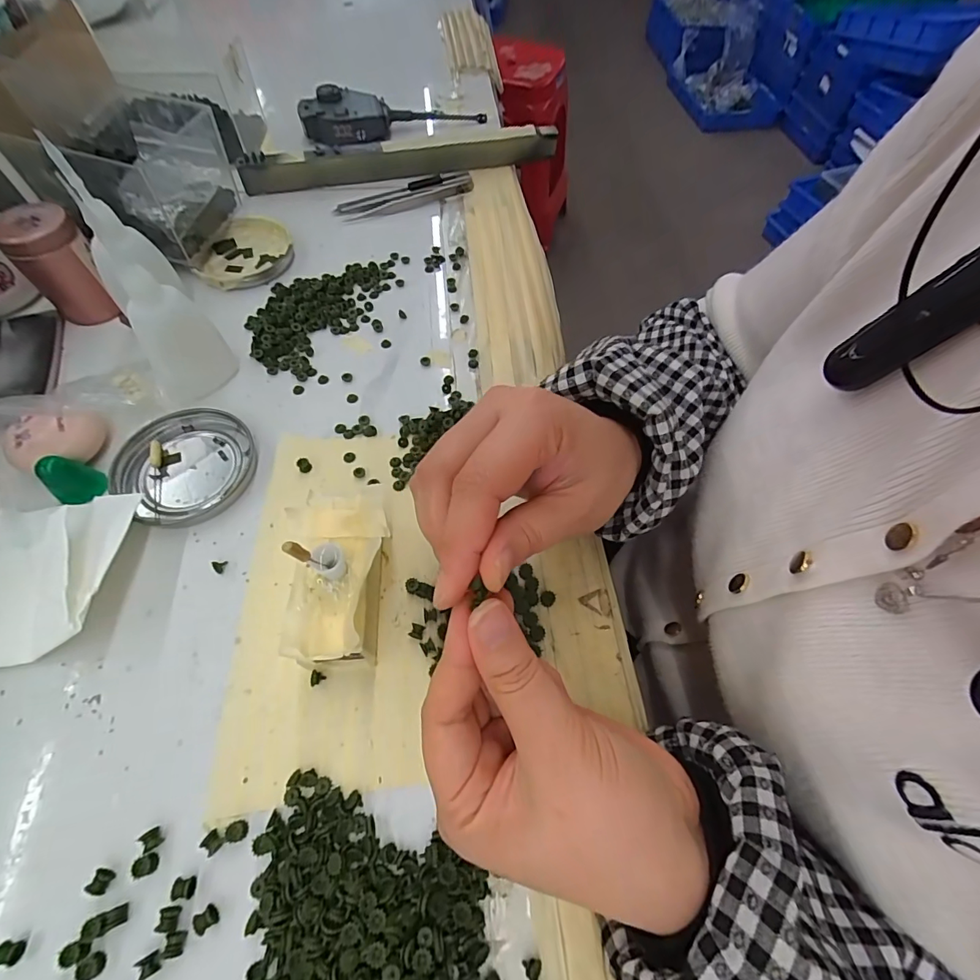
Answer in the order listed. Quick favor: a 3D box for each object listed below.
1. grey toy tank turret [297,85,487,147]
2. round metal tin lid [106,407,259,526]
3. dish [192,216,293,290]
[{"bbox_3d":[-0.100,-0.395,0.476,0.184,0.031,0.054,-22,64,-14],"label":"grey toy tank turret"},{"bbox_3d":[-0.185,-0.015,0.276,0.079,0.009,0.076,1,61,-2],"label":"round metal tin lid"},{"bbox_3d":[-0.198,-0.193,0.376,0.069,0.013,0.082,13,61,5],"label":"dish"}]

